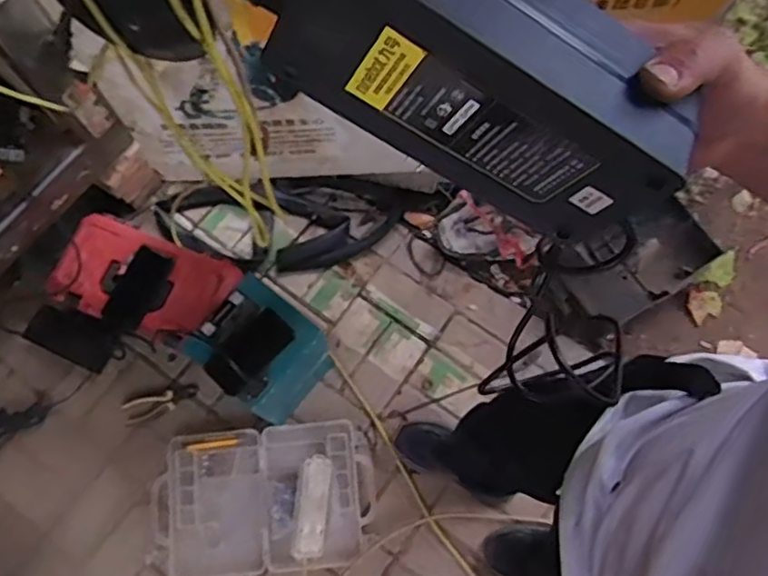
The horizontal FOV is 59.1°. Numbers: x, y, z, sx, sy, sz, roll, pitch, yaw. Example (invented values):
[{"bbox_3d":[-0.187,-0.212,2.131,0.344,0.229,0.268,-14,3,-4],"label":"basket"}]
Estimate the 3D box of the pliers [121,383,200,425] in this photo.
[{"bbox_3d":[-0.463,0.235,1.411,0.155,0.011,0.053,-20,74,-19],"label":"pliers"}]

